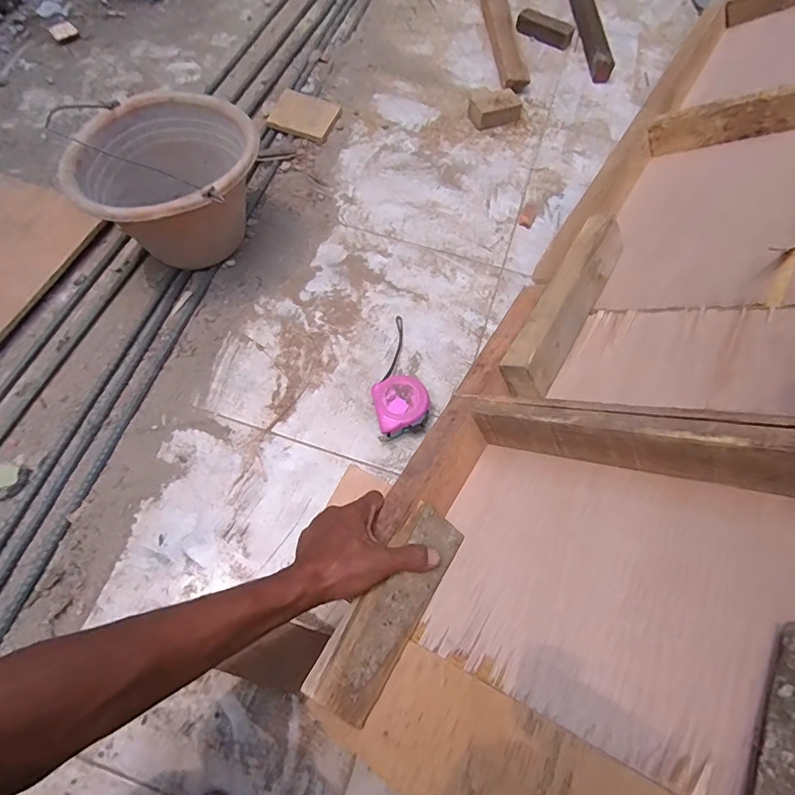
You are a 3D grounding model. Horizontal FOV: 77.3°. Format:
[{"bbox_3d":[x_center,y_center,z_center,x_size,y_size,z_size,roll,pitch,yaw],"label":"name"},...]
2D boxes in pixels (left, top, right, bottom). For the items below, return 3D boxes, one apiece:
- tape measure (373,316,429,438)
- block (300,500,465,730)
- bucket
[{"bbox_3d":[-0.006,-0.038,0.717,0.071,0.048,0.194,-8,65,-7],"label":"tape measure"},{"bbox_3d":[-0.005,0.184,0.439,0.057,0.031,0.183,31,60,12],"label":"block"},{"bbox_3d":[-0.330,-0.302,0.757,0.249,0.185,0.233,1,64,-2],"label":"bucket"}]

